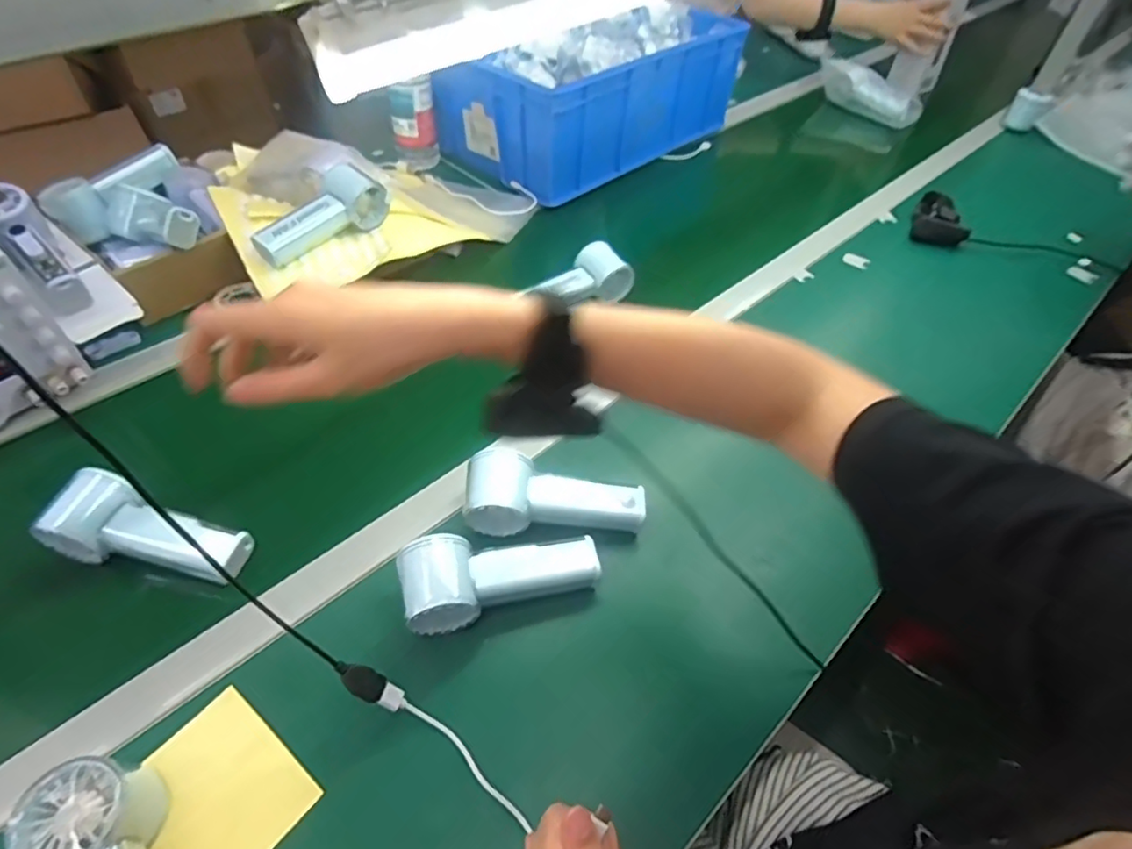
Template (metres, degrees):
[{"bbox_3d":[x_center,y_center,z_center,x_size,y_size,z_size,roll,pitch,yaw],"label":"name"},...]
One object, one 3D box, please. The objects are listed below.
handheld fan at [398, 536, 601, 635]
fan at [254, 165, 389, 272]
[{"bbox_3d":[-0.051,0.119,0.469,0.154,0.051,0.061,-3,47,-24],"label":"handheld fan"},{"bbox_3d":[-0.283,-0.238,0.675,0.072,0.046,0.152,34,54,24],"label":"fan"}]

